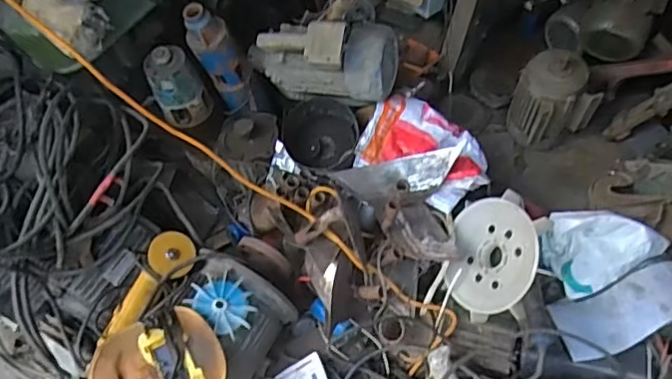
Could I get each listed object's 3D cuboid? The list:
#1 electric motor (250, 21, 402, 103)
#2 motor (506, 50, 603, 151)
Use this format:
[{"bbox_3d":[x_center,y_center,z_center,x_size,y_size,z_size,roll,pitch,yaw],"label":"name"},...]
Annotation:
[{"bbox_3d":[-0.038,-0.315,1.289,0.349,0.205,0.180,3,58,7],"label":"electric motor"},{"bbox_3d":[0.611,-0.254,1.581,0.185,0.288,0.161,-18,58,-7],"label":"motor"}]

